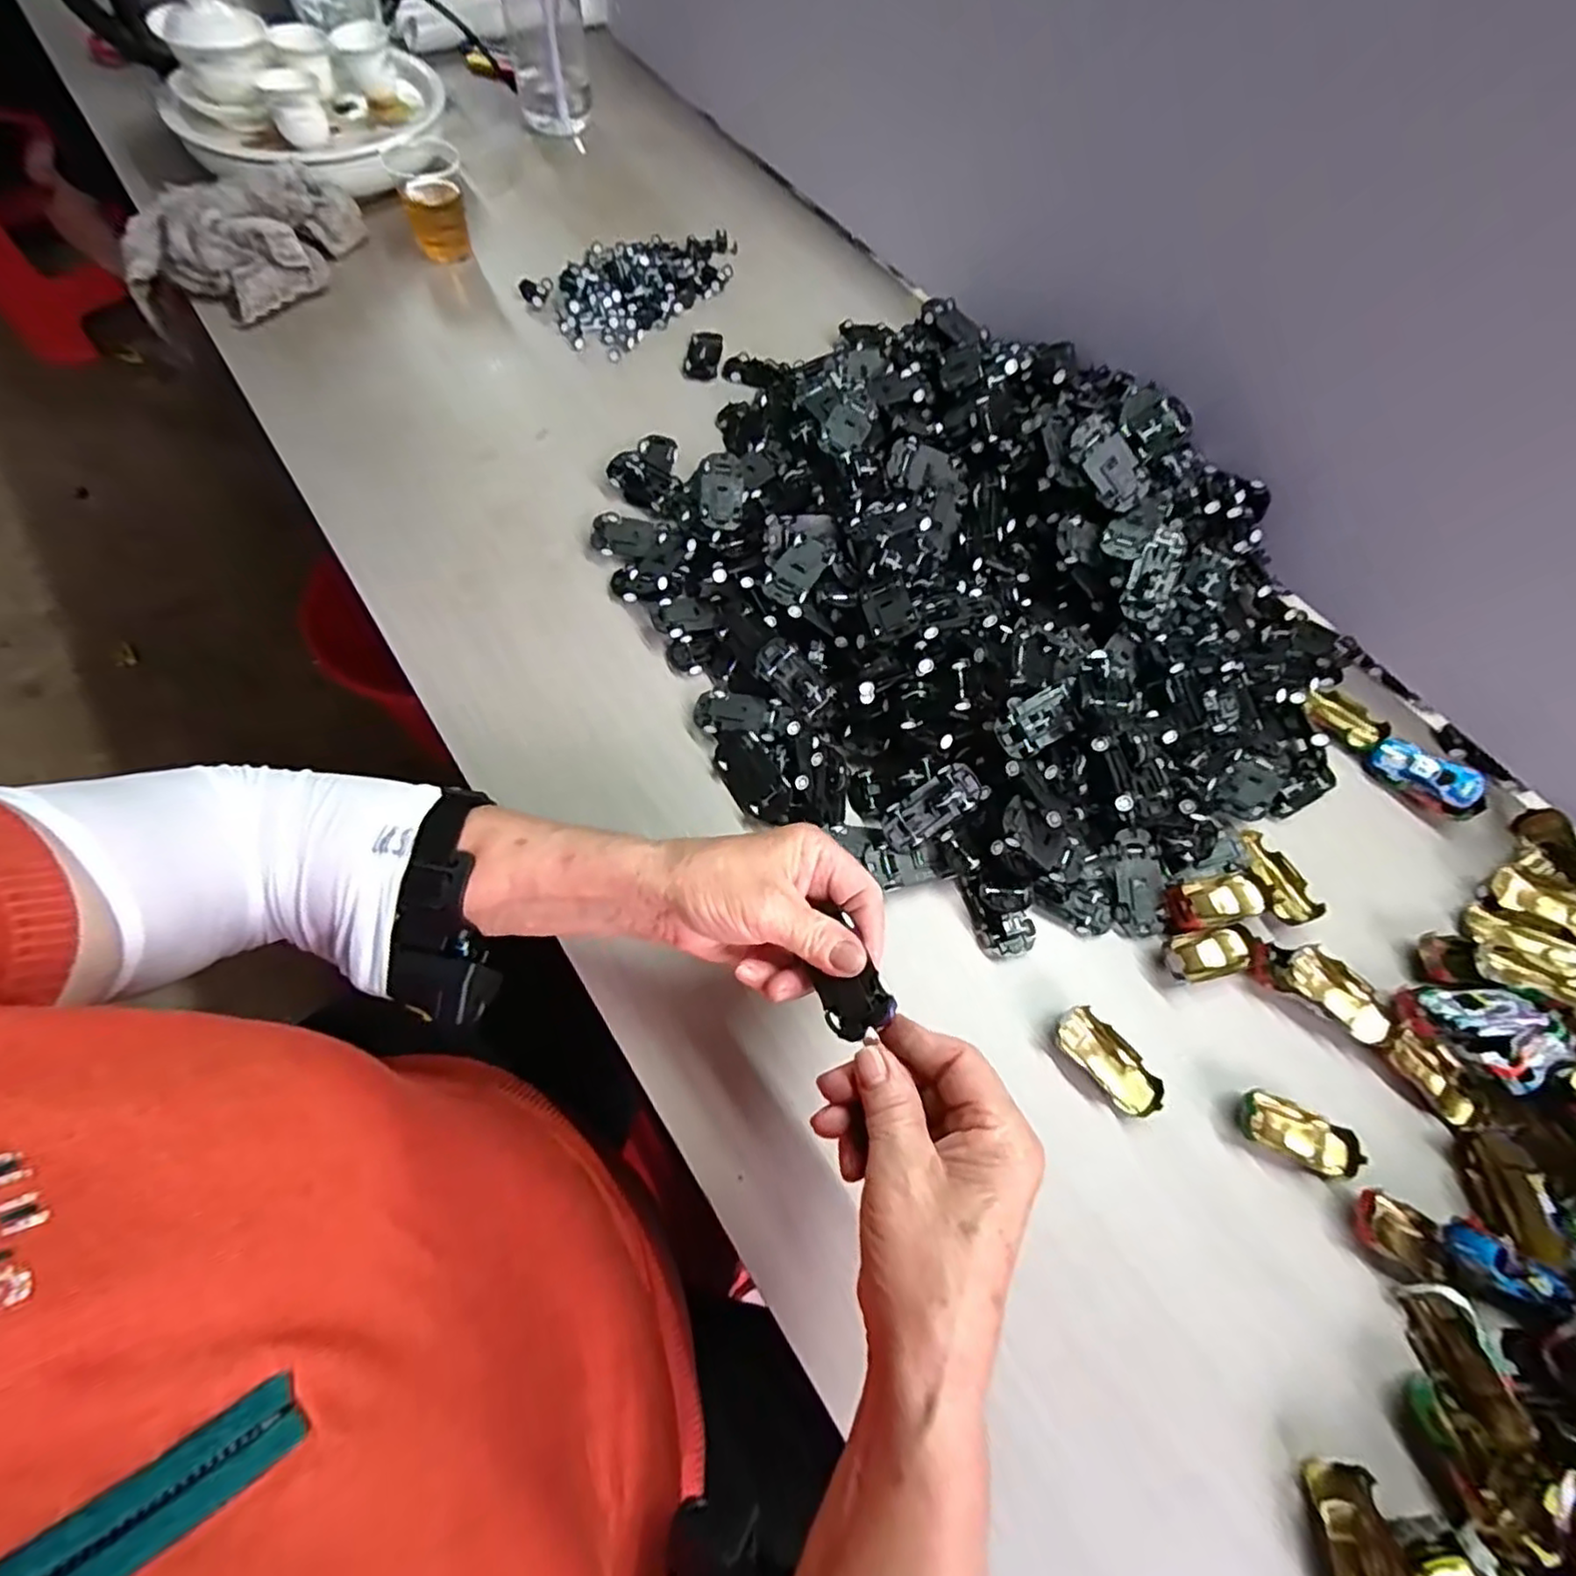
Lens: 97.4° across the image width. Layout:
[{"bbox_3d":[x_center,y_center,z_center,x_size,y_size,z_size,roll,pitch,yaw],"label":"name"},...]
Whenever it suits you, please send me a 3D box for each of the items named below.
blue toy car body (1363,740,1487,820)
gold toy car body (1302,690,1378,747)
[{"bbox_3d":[0.441,-0.008,0.477,0.029,0.025,0.067,-39,73,-17],"label":"blue toy car body"},{"bbox_3d":[0.402,-0.050,0.504,0.028,0.011,0.051,-36,72,-16],"label":"gold toy car body"}]

